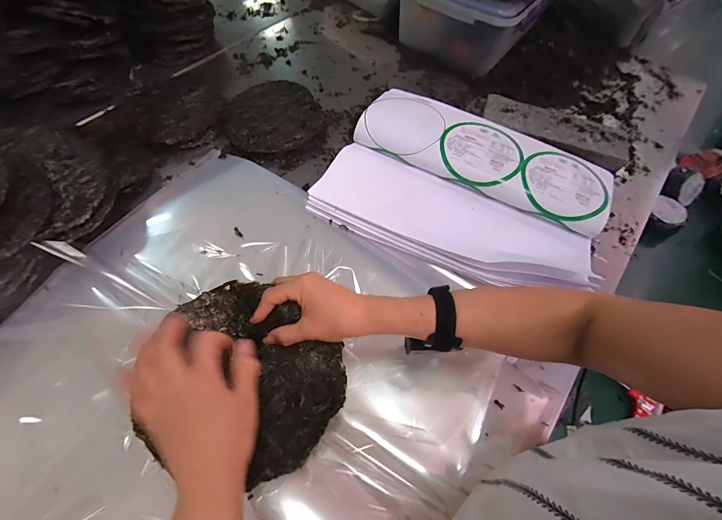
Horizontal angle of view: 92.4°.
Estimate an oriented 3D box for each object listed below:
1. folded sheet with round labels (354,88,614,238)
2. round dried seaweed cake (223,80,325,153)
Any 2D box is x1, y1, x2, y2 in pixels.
[{"bbox_3d":[0.242,-0.209,0.669,0.487,0.053,0.179,23,62,10],"label":"folded sheet with round labels"},{"bbox_3d":[-0.179,-0.293,0.716,0.191,0.033,0.184,1,60,-2],"label":"round dried seaweed cake"}]

